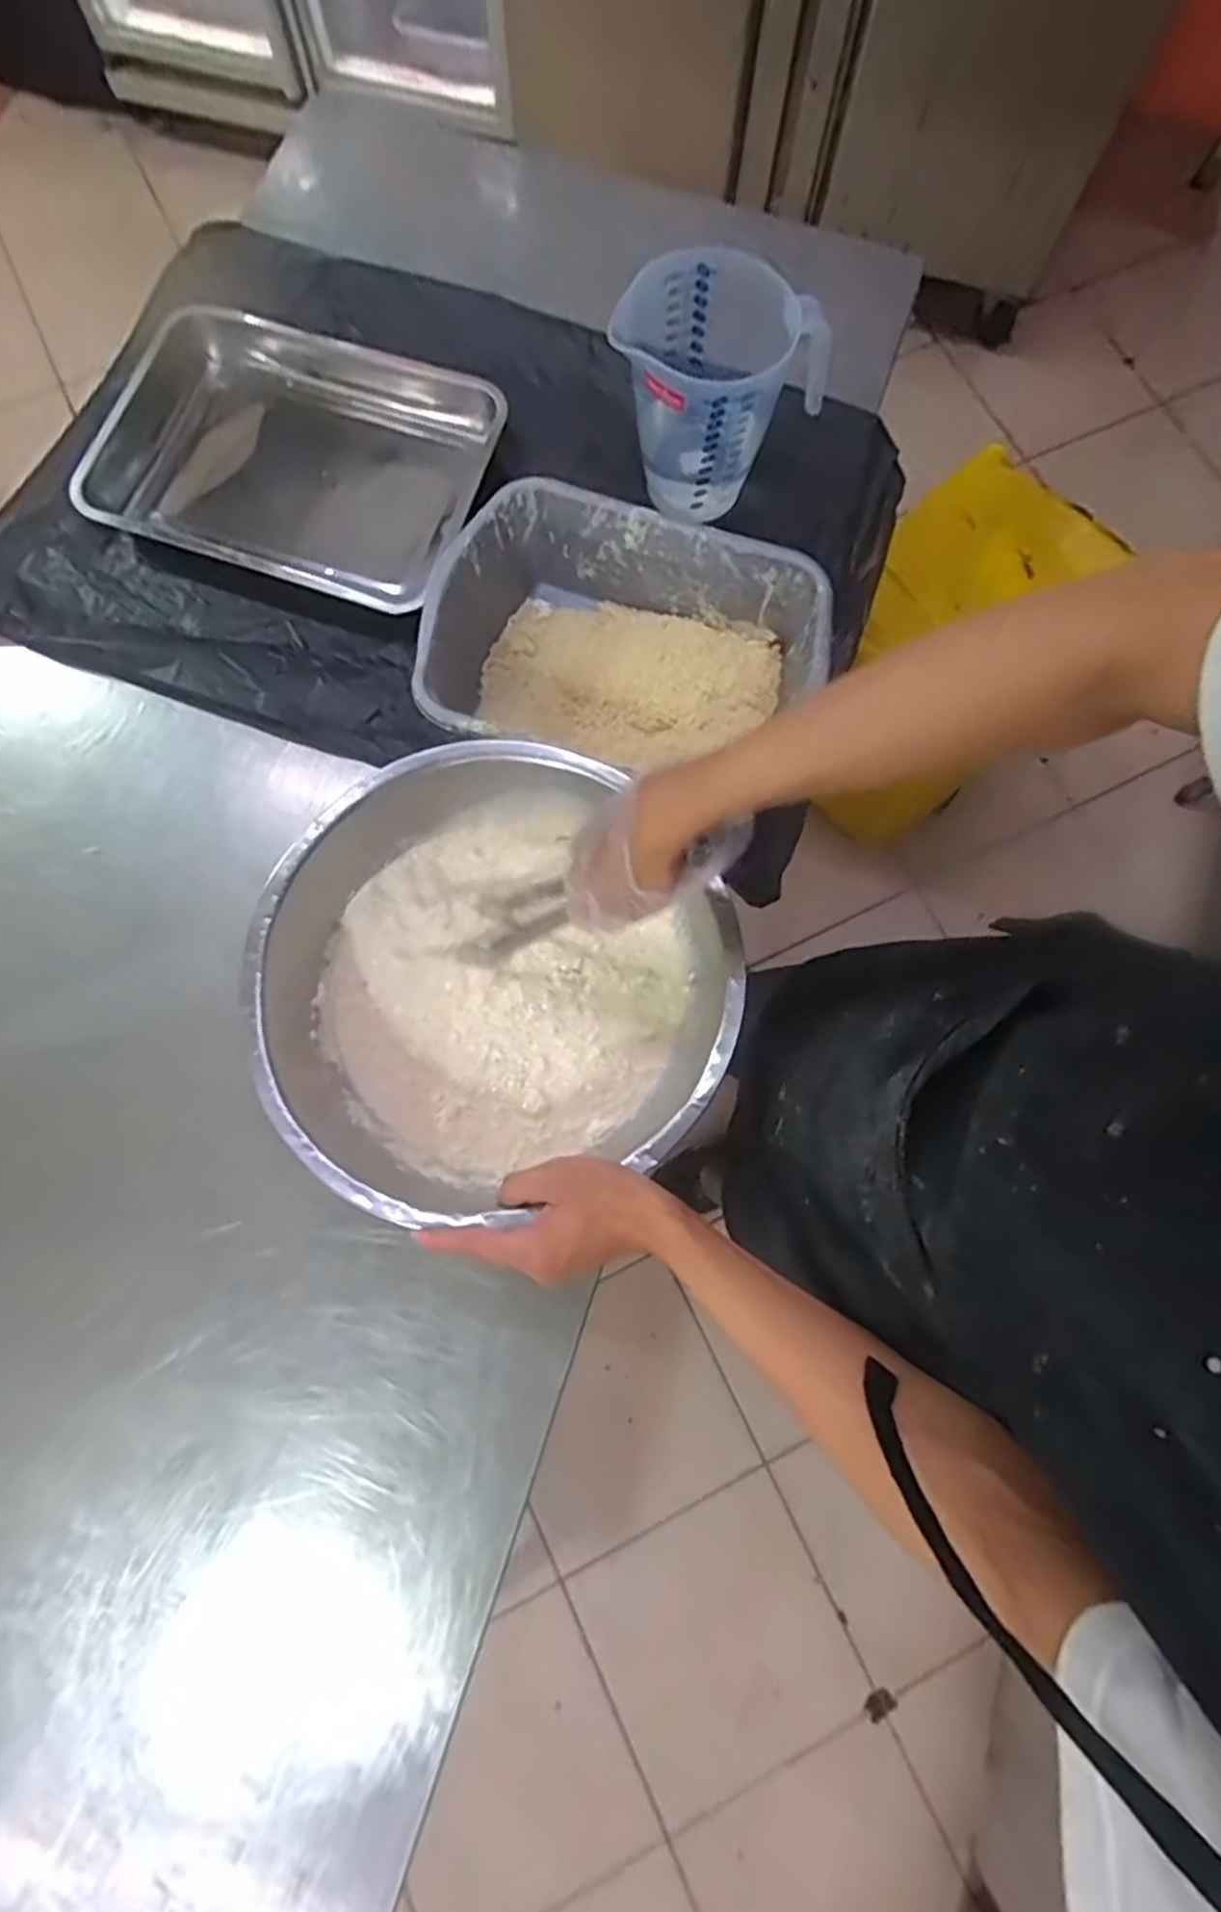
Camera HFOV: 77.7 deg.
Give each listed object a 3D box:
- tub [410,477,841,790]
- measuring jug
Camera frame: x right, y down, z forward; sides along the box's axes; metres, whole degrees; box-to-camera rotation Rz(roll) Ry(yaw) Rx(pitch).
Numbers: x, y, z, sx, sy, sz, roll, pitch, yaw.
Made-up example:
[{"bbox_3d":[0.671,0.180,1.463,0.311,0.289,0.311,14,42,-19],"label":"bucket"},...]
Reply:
[{"bbox_3d":[0.012,-0.271,0.720,0.346,0.119,0.257,17,77,3],"label":"tub"},{"bbox_3d":[0.115,-0.563,0.763,0.200,0.166,0.152,-3,77,-2],"label":"measuring jug"}]

